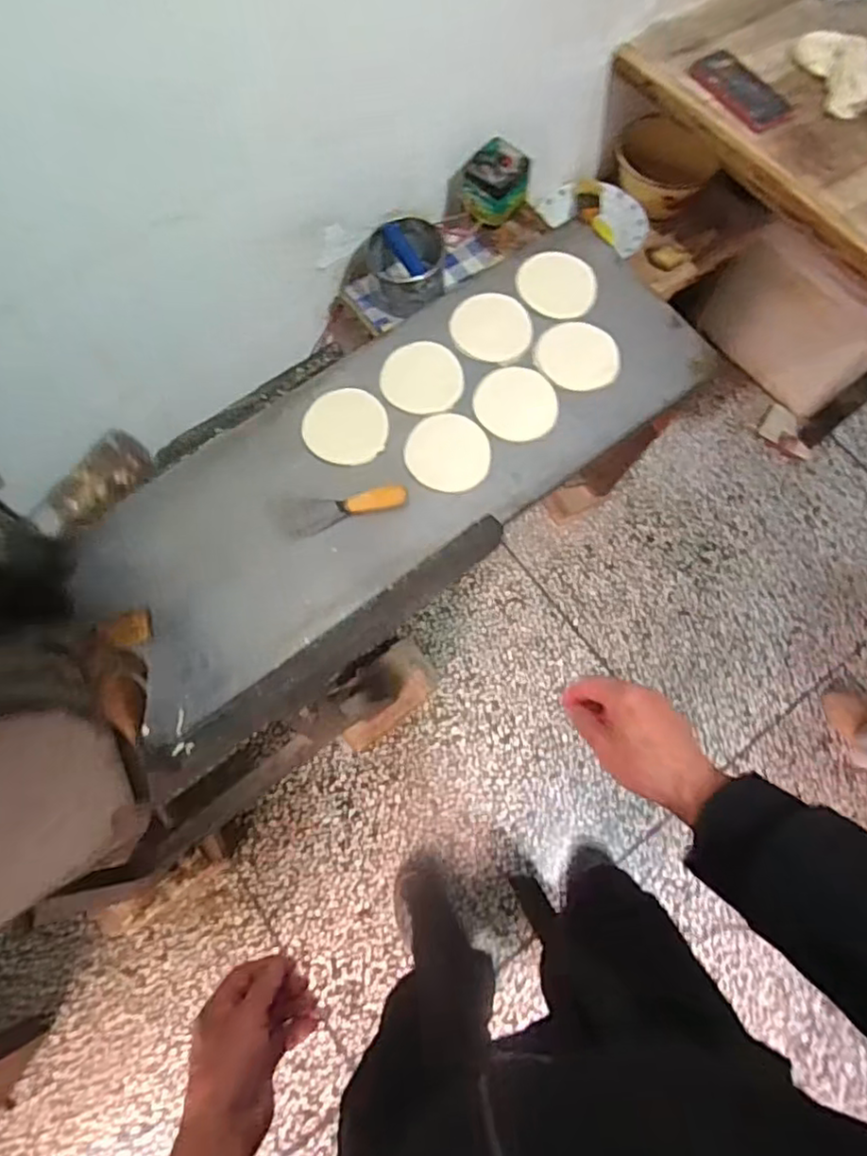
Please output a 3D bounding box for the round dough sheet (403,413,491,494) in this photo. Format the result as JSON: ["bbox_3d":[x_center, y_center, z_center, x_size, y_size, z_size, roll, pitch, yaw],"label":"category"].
[{"bbox_3d":[0.020,-0.177,0.901,0.117,0.004,0.114,1,78,-3],"label":"round dough sheet"}]

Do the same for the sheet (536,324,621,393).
[{"bbox_3d":[0.212,-0.329,0.942,0.117,0.004,0.110,-1,77,5],"label":"sheet"}]

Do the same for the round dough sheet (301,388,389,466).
[{"bbox_3d":[-0.124,-0.216,0.903,0.116,0.007,0.119,1,72,-4],"label":"round dough sheet"}]

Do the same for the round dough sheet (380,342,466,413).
[{"bbox_3d":[-0.016,-0.291,0.920,0.115,0.011,0.105,0,70,-1],"label":"round dough sheet"}]

